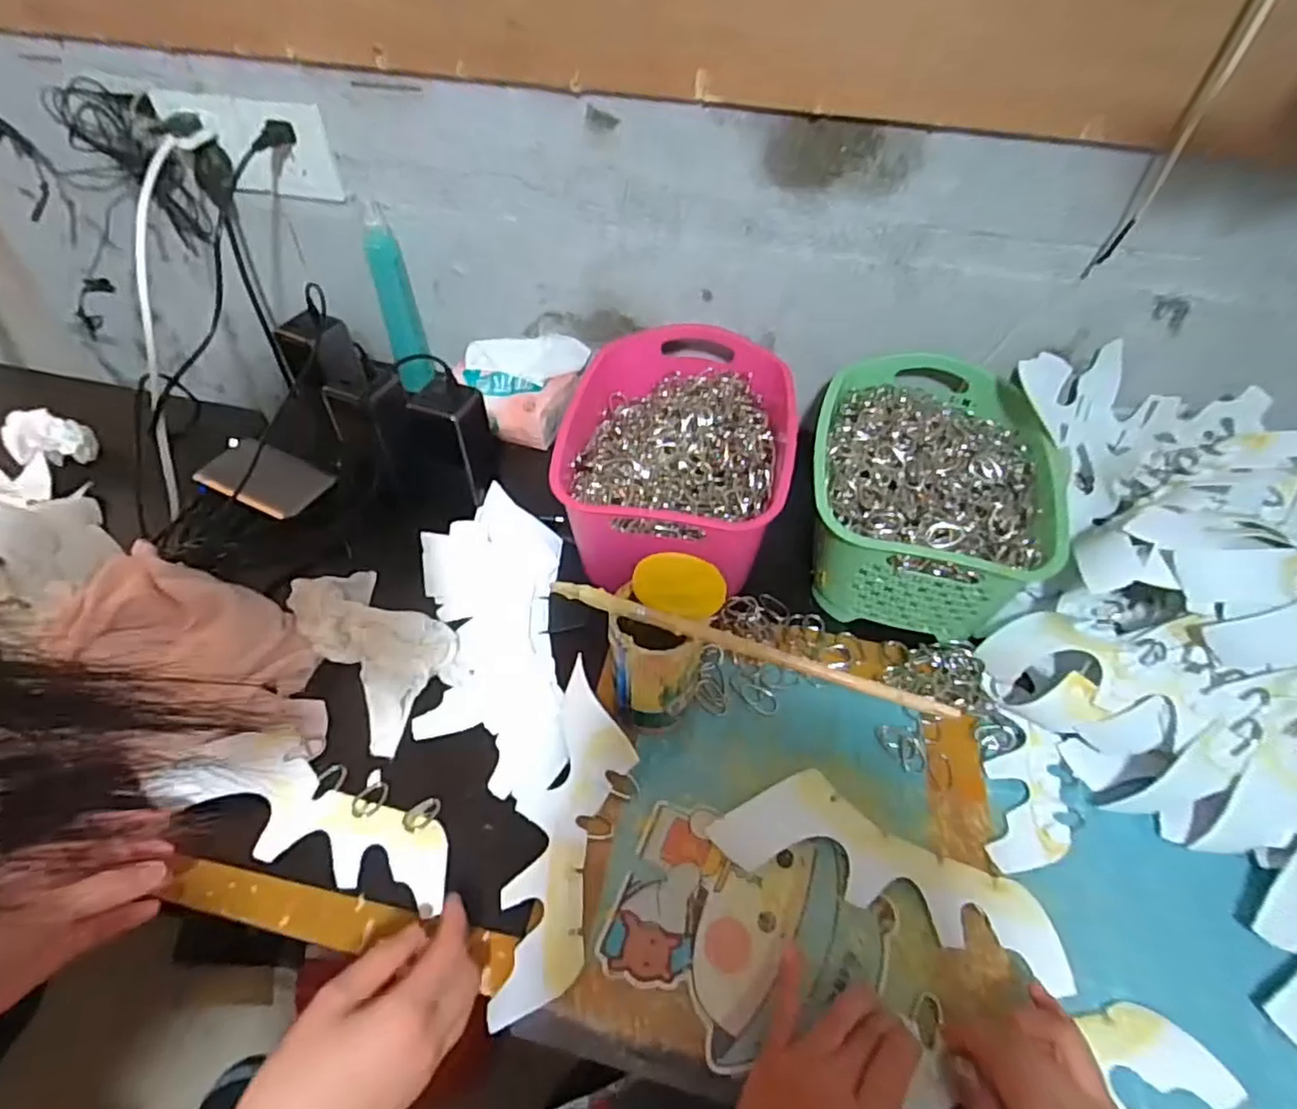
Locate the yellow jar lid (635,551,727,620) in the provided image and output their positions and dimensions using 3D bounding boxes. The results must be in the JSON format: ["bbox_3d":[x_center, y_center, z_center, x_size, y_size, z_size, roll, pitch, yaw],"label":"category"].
[{"bbox_3d":[0.022,0.021,0.468,0.064,0.008,0.041,14,85,-4],"label":"yellow jar lid"}]

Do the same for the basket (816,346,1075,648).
[{"bbox_3d":[0.248,-0.063,0.610,0.200,0.102,0.267,11,51,7],"label":"basket"}]

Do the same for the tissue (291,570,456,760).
[{"bbox_3d":[-0.224,0.064,0.546,0.094,0.044,0.172,-32,58,-26],"label":"tissue"}]

